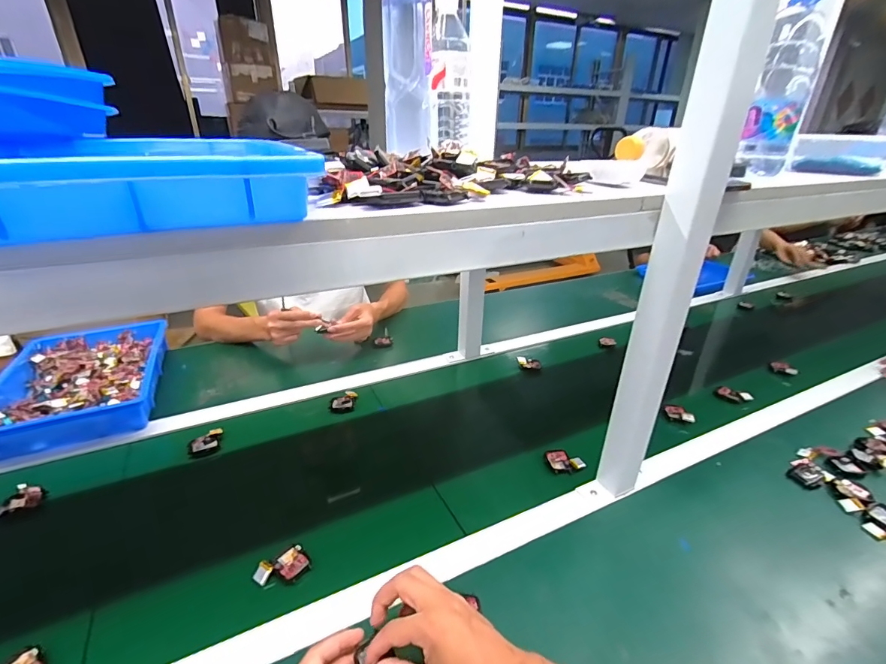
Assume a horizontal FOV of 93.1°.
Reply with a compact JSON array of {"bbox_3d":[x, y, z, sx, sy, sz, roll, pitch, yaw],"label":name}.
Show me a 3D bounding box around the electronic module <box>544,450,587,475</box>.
[{"bbox_3d":[0.195,0.205,0.670,0.059,0.009,0.044,3,27,4],"label":"electronic module"}]

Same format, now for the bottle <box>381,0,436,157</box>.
[{"bbox_3d":[-0.046,-0.352,0.575,0.066,0.190,0.075,1,27,-1],"label":"bottle"}]

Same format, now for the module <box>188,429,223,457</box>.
[{"bbox_3d":[-0.386,0.182,0.686,0.049,0.015,0.043,-14,31,-28],"label":"module"}]

